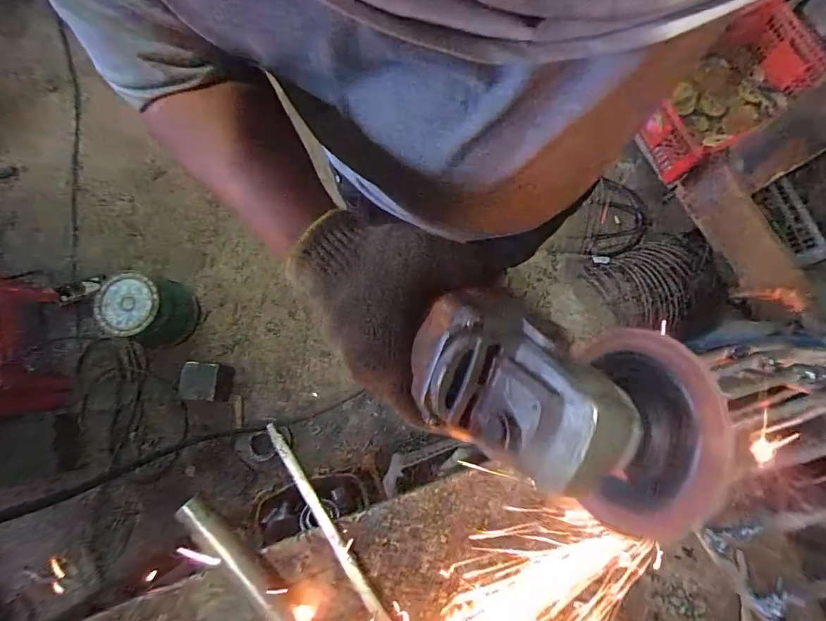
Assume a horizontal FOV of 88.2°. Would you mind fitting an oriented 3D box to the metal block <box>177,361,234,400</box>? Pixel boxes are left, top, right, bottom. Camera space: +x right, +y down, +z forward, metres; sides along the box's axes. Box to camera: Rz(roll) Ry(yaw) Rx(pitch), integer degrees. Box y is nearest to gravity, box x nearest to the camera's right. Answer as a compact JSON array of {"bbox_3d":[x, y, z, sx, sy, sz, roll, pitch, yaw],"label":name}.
[{"bbox_3d":[-0.559,0.194,1.167,0.099,0.101,0.102,5,80,1],"label":"metal block"}]

